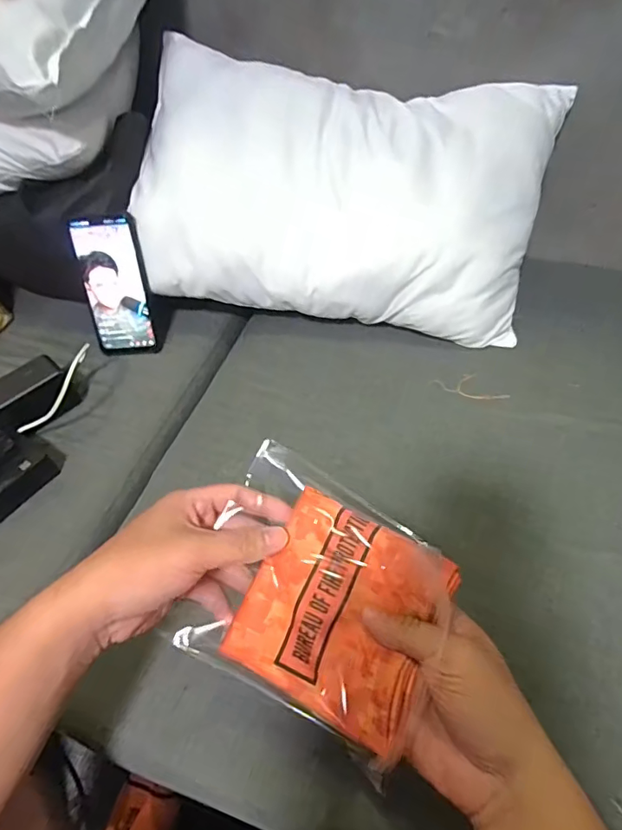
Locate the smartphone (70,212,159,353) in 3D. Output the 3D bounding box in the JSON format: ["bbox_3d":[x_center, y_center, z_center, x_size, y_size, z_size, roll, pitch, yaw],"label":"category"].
[{"bbox_3d":[-0.239,-0.155,0.612,0.077,0.165,0.011,-1,27,-3],"label":"smartphone"}]

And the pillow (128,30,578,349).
[{"bbox_3d":[0.027,-0.272,0.585,0.489,0.082,0.310,12,90,4],"label":"pillow"}]

